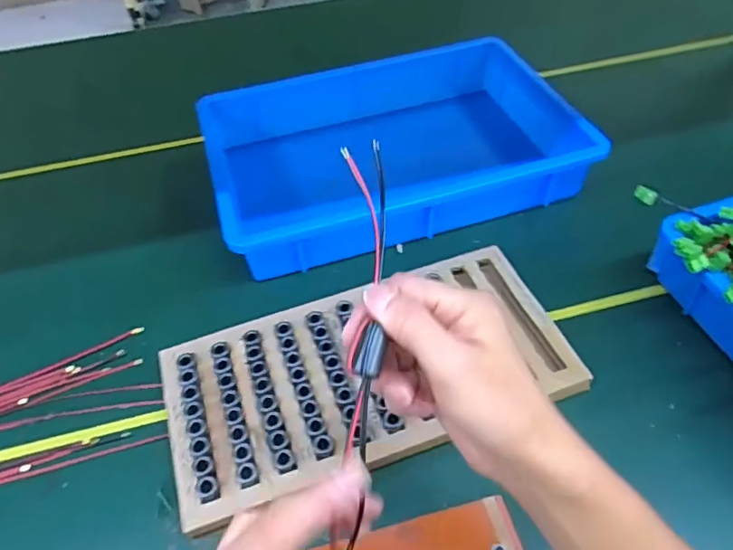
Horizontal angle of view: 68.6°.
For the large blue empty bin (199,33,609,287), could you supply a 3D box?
[{"bbox_3d":[0.020,-0.164,0.676,0.415,0.096,0.297,-14,49,-10],"label":"large blue empty bin"}]

